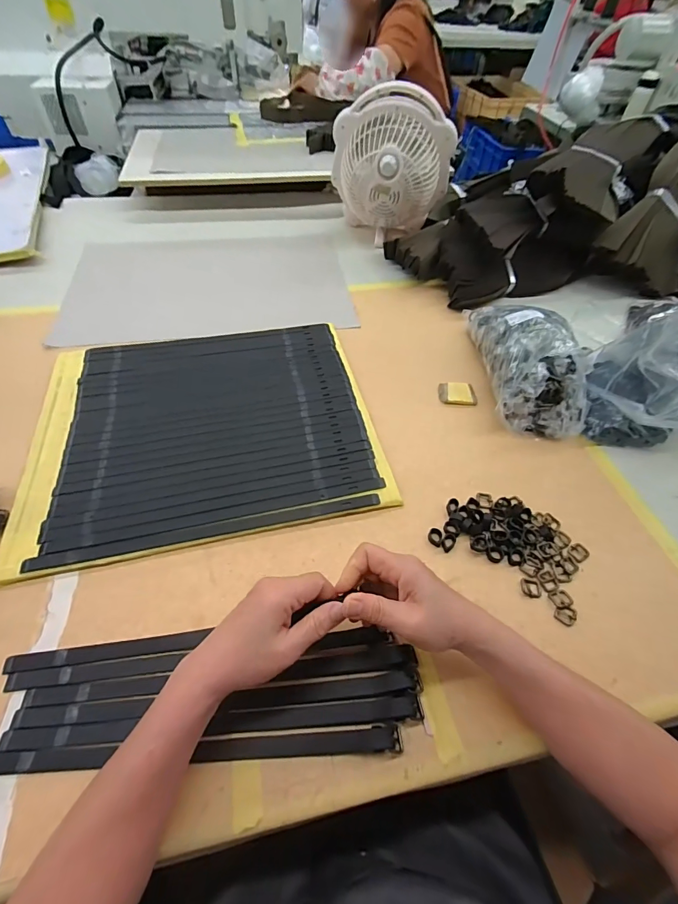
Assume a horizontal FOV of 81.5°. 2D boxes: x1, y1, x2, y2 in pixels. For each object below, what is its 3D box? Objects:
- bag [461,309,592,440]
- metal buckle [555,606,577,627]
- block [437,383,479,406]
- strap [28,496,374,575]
[{"bbox_3d":[0.301,-0.160,0.622,0.135,0.103,0.273,5,51,0],"label":"bag"},{"bbox_3d":[0.244,0.175,0.423,0.020,0.004,0.019,26,54,17],"label":"metal buckle"},{"bbox_3d":[0.189,-0.095,0.629,0.058,0.005,0.046,3,51,-1],"label":"block"},{"bbox_3d":[-0.146,0.093,0.463,0.392,0.009,0.017,-9,52,-10],"label":"strap"}]

